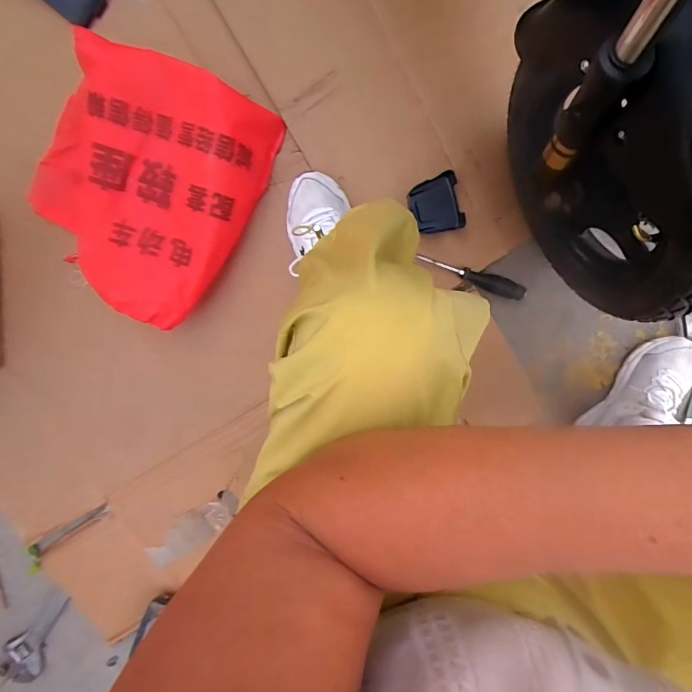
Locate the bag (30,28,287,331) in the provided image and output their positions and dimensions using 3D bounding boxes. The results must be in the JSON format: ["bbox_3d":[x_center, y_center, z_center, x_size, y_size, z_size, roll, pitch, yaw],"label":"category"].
[{"bbox_3d":[-0.329,-0.262,0.661,0.348,0.082,0.375,27,98,-2],"label":"bag"}]

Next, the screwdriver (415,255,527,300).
[{"bbox_3d":[0.214,-0.120,0.710,0.195,0.038,0.030,19,99,-1],"label":"screwdriver"}]

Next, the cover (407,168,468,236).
[{"bbox_3d":[0.148,-0.230,0.683,0.080,0.018,0.088,-17,110,5],"label":"cover"}]

